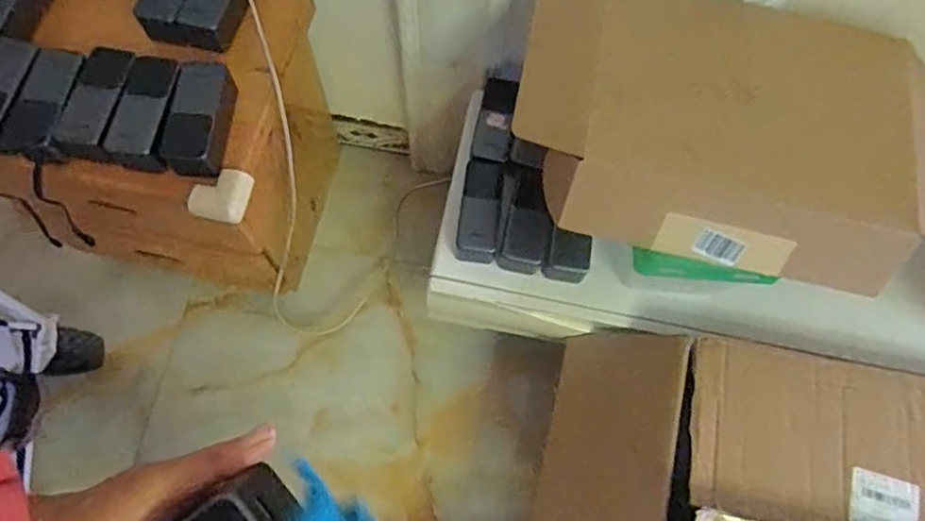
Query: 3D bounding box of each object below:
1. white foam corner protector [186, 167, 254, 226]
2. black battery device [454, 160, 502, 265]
[{"bbox_3d":[-0.286,-0.080,0.757,0.066,0.020,0.062,15,72,4],"label":"white foam corner protector"},{"bbox_3d":[0.026,-0.070,0.861,0.054,0.041,0.140,8,71,2],"label":"black battery device"}]

